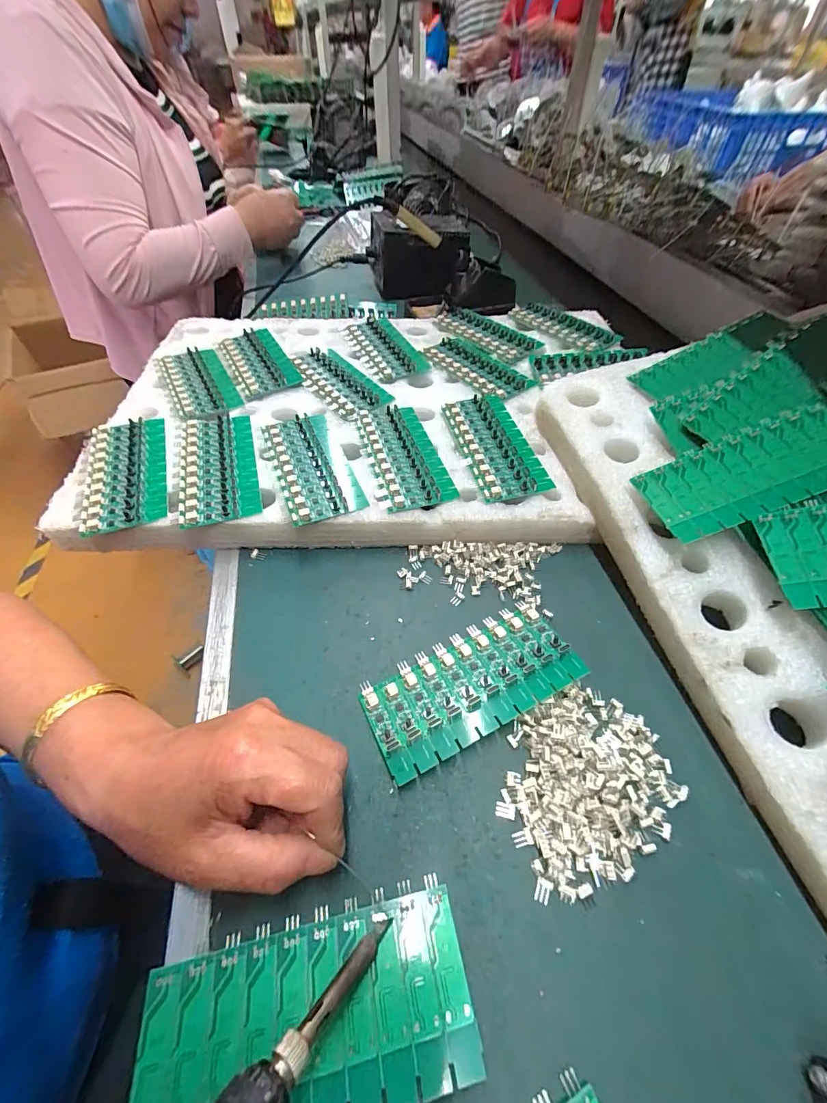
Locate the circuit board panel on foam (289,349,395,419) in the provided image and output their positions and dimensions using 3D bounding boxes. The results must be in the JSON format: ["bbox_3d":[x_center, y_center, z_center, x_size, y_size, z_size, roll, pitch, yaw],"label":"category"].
[{"bbox_3d":[-0.083,-0.190,0.452,0.063,0.006,0.139,-33,58,-23],"label":"circuit board panel on foam"}]

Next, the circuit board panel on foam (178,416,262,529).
[{"bbox_3d":[-0.172,-0.078,0.364,0.061,0.010,0.135,-14,53,-10],"label":"circuit board panel on foam"}]

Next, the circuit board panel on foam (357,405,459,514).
[{"bbox_3d":[-0.012,-0.091,0.375,0.064,0.008,0.137,-14,53,-10],"label":"circuit board panel on foam"}]

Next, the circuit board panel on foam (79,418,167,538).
[{"bbox_3d":[-0.250,-0.073,0.360,0.059,0.007,0.137,-16,53,-12],"label":"circuit board panel on foam"}]

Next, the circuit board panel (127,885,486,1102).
[{"bbox_3d":[-0.045,0.202,0.178,0.138,0.004,0.062,-8,43,-9],"label":"circuit board panel"}]

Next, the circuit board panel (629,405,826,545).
[{"bbox_3d":[0.232,-0.054,0.281,0.137,0.004,0.064,-22,56,4],"label":"circuit board panel"}]

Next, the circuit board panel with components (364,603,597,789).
[{"bbox_3d":[0.036,0.084,0.272,0.136,0.015,0.068,-23,55,-16],"label":"circuit board panel with components"}]

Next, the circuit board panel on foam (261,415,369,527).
[{"bbox_3d":[-0.091,-0.079,0.365,0.060,0.009,0.137,-19,54,-14],"label":"circuit board panel on foam"}]

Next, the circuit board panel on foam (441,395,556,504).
[{"bbox_3d":[0.074,-0.100,0.384,0.062,0.009,0.136,-11,53,-8],"label":"circuit board panel on foam"}]

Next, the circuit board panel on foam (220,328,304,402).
[{"bbox_3d":[-0.179,-0.222,0.473,0.063,0.009,0.142,-23,55,-17],"label":"circuit board panel on foam"}]

